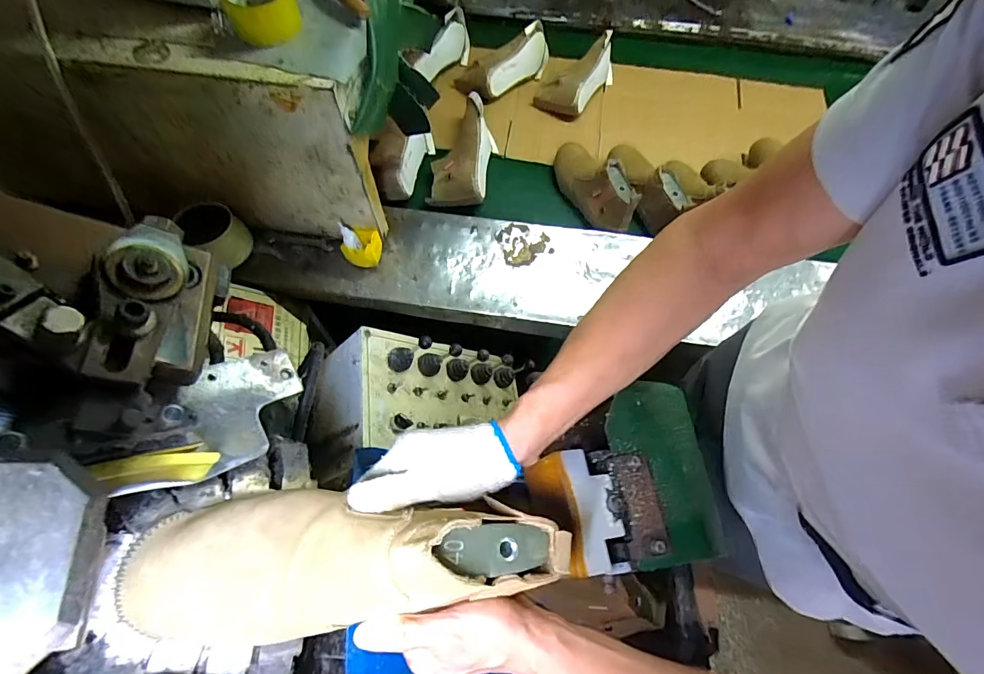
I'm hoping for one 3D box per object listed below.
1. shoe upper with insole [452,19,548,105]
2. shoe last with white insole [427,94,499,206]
[{"bbox_3d":[0.045,-0.722,1.145,0.278,0.095,0.122,-37,70,-16],"label":"shoe upper with insole"},{"bbox_3d":[-0.061,-0.426,1.013,0.135,0.094,0.284,12,78,5],"label":"shoe last with white insole"}]

